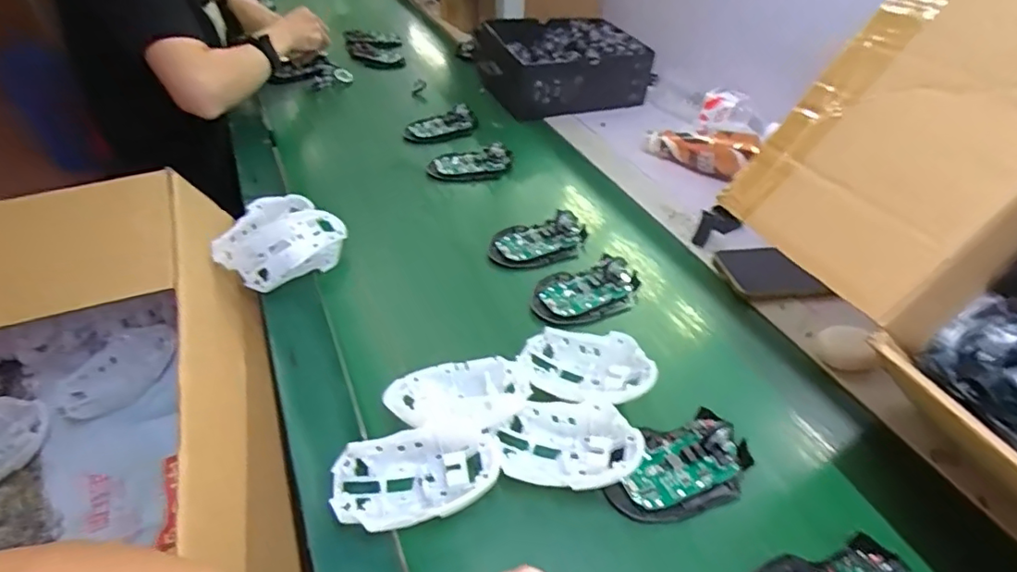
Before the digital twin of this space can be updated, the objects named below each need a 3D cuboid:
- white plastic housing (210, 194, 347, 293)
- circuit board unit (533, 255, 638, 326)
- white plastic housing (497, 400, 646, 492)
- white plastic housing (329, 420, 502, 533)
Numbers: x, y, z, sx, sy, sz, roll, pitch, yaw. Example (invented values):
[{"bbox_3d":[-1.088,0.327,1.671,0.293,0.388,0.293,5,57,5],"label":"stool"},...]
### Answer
[{"bbox_3d":[-0.250,-0.051,0.610,0.111,0.062,0.117,29,48,28],"label":"white plastic housing"},{"bbox_3d":[0.082,0.004,0.573,0.111,0.029,0.072,-14,44,-18],"label":"circuit board unit"},{"bbox_3d":[0.044,0.119,0.419,0.103,0.034,0.063,5,41,4],"label":"white plastic housing"},{"bbox_3d":[-0.066,0.137,0.402,0.115,0.032,0.064,-11,43,-14],"label":"white plastic housing"}]

